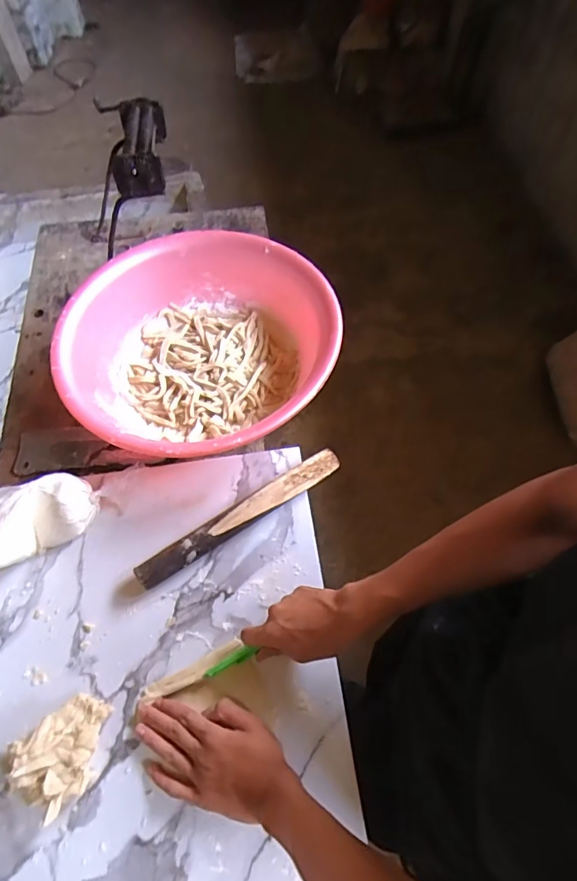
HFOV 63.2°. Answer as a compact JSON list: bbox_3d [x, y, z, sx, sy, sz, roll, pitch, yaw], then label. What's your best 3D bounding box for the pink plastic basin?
[{"bbox_3d":[-0.129,-0.138,0.731,0.394,0.120,0.398,-1,59,1],"label":"pink plastic basin"}]

